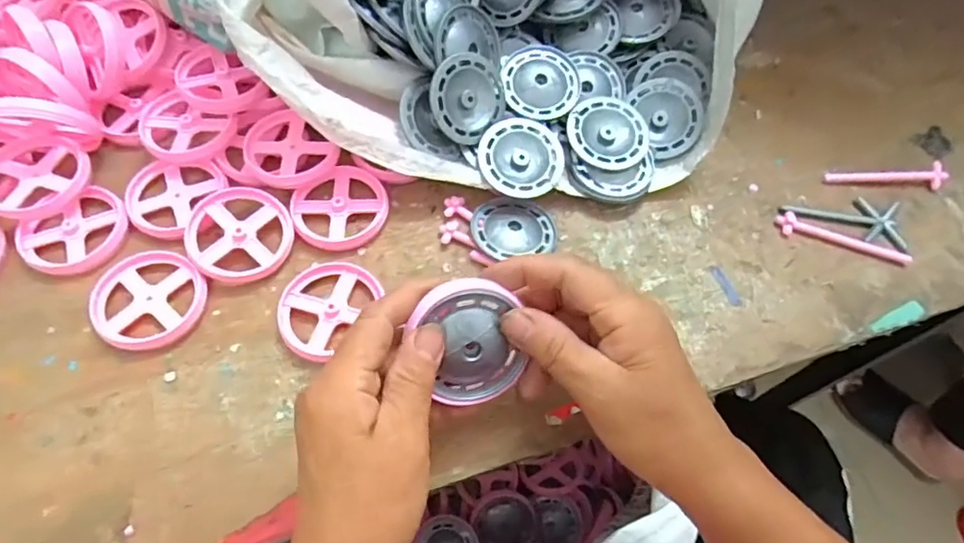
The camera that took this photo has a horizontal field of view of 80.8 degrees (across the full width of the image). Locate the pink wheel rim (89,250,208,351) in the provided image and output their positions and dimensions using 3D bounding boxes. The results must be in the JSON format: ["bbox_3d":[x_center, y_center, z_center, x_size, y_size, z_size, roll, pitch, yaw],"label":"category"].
[{"bbox_3d":[-0.202,0.014,0.346,0.063,0.009,0.065,1,63,-2],"label":"pink wheel rim"}]

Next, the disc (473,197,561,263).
[{"bbox_3d":[0.021,-0.030,0.381,0.056,0.010,0.047,-12,64,-8],"label":"disc"}]

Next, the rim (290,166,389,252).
[{"bbox_3d":[-0.095,-0.042,0.383,0.062,0.011,0.055,-32,68,-17],"label":"rim"}]

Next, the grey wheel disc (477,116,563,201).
[{"bbox_3d":[0.026,-0.078,0.384,0.055,0.005,0.059,2,74,-6],"label":"grey wheel disc"}]

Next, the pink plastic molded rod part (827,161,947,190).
[{"bbox_3d":[0.288,-0.067,0.403,0.083,0.013,0.019,-3,63,-4],"label":"pink plastic molded rod part"}]

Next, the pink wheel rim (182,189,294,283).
[{"bbox_3d":[-0.155,-0.026,0.365,0.061,0.015,0.064,1,63,-2],"label":"pink wheel rim"}]

